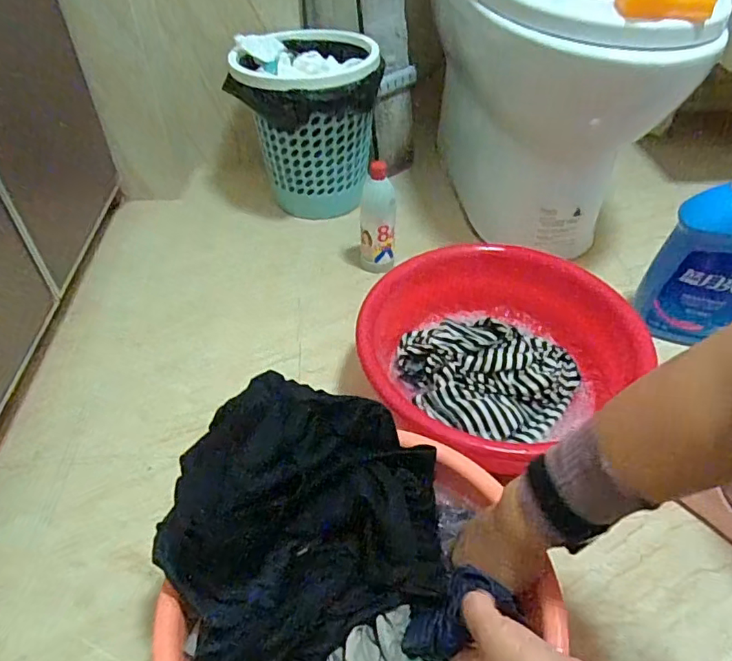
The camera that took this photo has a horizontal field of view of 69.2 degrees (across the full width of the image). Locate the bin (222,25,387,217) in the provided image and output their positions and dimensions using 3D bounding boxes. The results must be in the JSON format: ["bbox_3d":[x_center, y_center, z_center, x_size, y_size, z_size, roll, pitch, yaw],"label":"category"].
[{"bbox_3d":[-0.107,-0.394,1.044,0.264,0.290,0.230,-3,44,-3],"label":"bin"}]

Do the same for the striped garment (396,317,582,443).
[{"bbox_3d":[0.168,0.054,0.759,0.249,0.044,0.203,17,48,18],"label":"striped garment"}]

